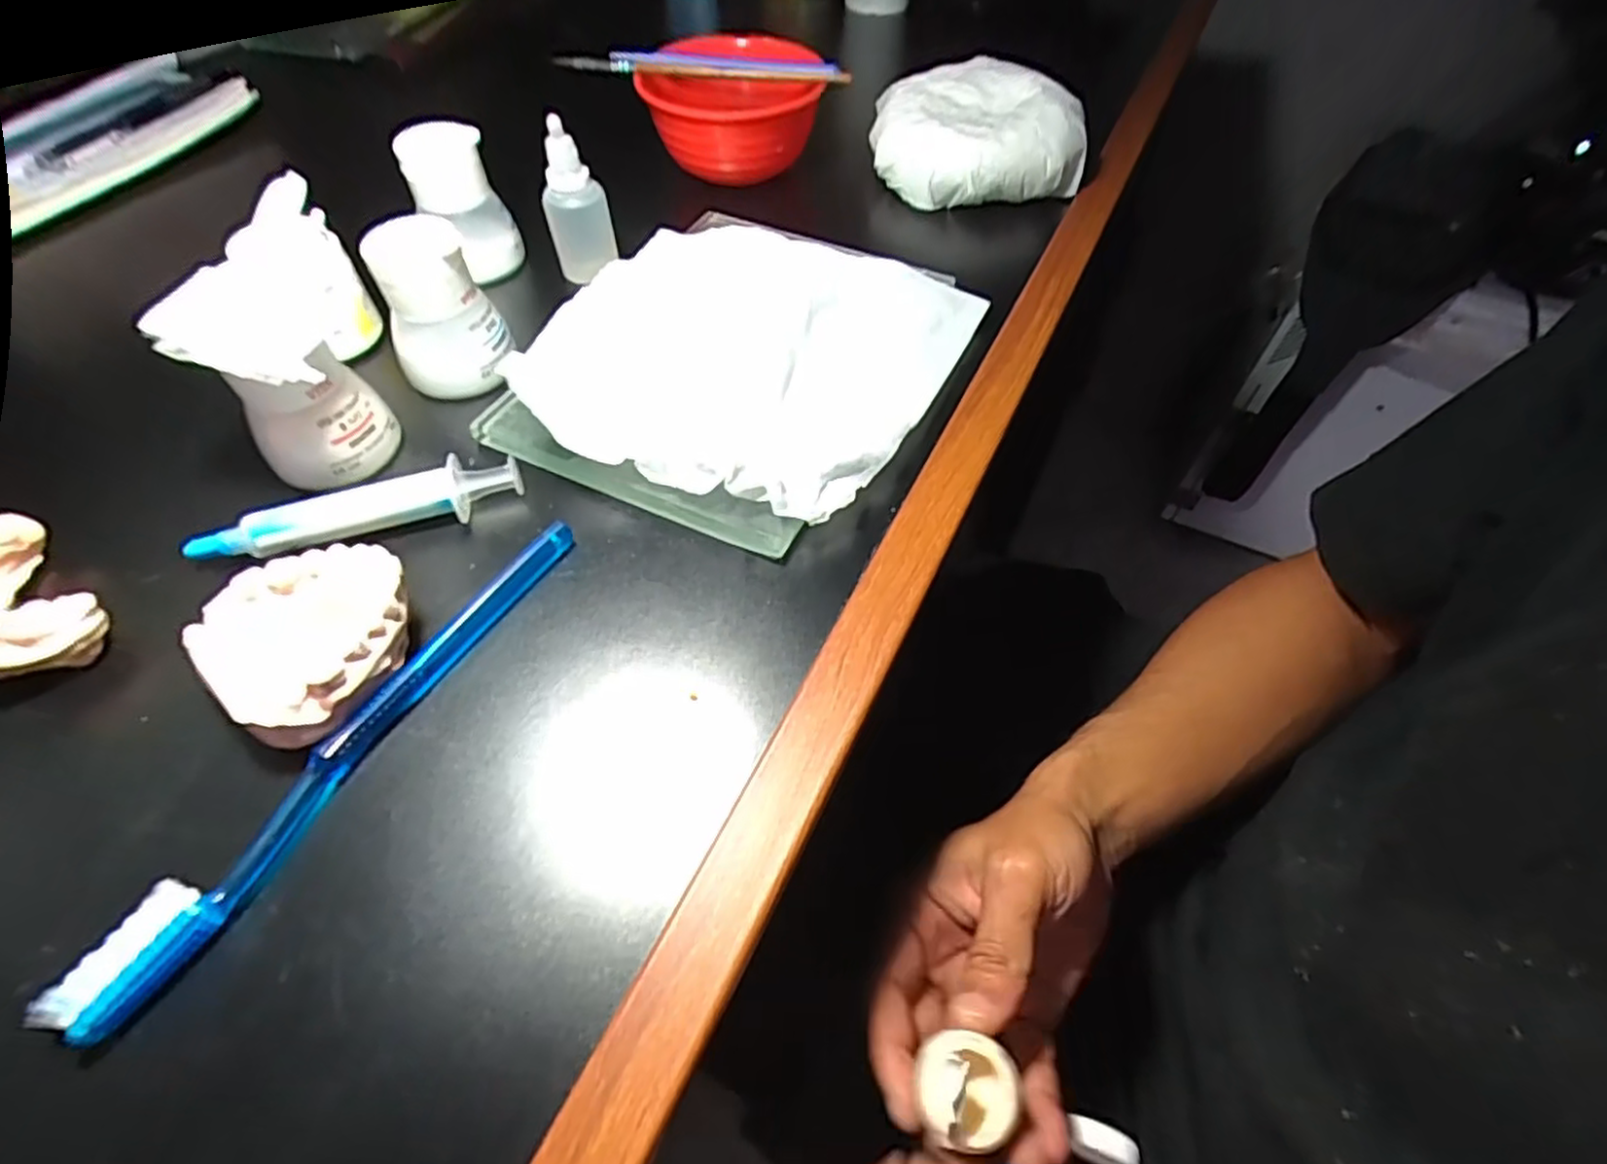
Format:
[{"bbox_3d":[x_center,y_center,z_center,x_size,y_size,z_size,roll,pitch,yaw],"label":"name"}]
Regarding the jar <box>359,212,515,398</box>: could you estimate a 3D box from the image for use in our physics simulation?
[{"bbox_3d":[-0.159,-0.119,0.315,0.046,0.060,0.041,-23,58,-17],"label":"jar"}]

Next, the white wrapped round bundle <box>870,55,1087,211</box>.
[{"bbox_3d":[0.101,-0.279,0.442,0.116,0.045,0.113,-12,56,-10],"label":"white wrapped round bundle"}]

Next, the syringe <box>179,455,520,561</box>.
[{"bbox_3d":[-0.171,-0.029,0.277,0.118,0.010,0.023,-11,55,-9],"label":"syringe"}]

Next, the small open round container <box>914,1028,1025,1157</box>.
[{"bbox_3d":[0.054,0.168,0.238,0.029,0.020,0.029,16,56,10],"label":"small open round container"}]

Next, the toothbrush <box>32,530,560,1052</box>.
[{"bbox_3d":[-0.138,0.048,0.231,0.018,0.013,0.186,27,58,17],"label":"toothbrush"}]

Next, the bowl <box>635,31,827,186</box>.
[{"bbox_3d":[-0.046,-0.286,0.438,0.094,0.061,0.109,-18,57,-14],"label":"bowl"}]

